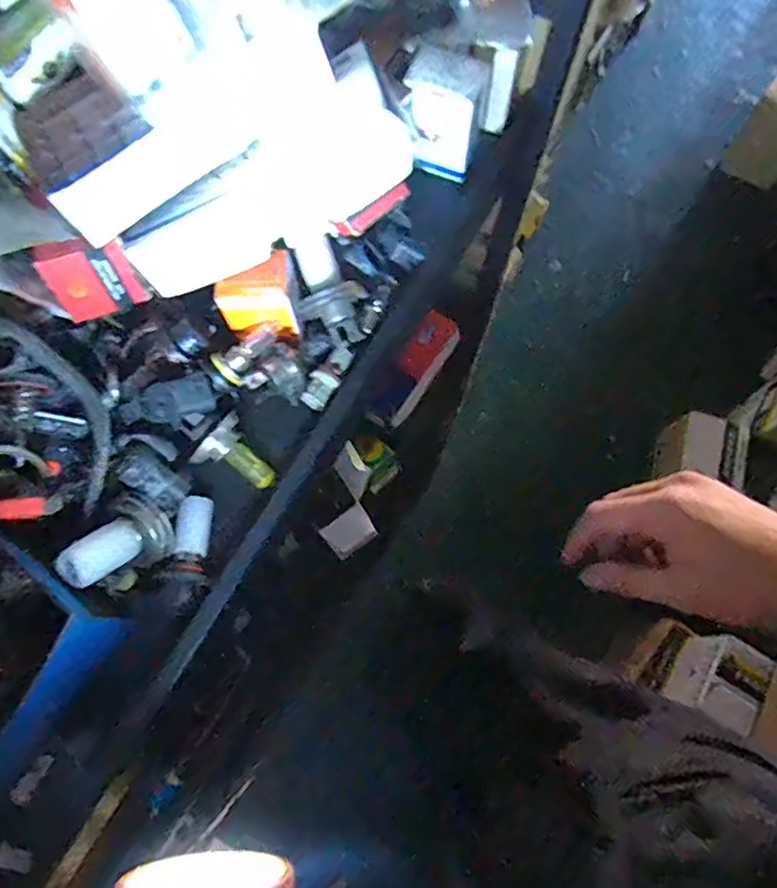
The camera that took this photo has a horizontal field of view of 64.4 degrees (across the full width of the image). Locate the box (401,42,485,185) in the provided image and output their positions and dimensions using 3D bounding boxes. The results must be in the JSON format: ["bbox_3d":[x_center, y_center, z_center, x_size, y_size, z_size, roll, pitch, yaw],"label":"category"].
[{"bbox_3d":[0.037,-0.227,0.420,0.047,0.073,0.043,12,73,3],"label":"box"}]

